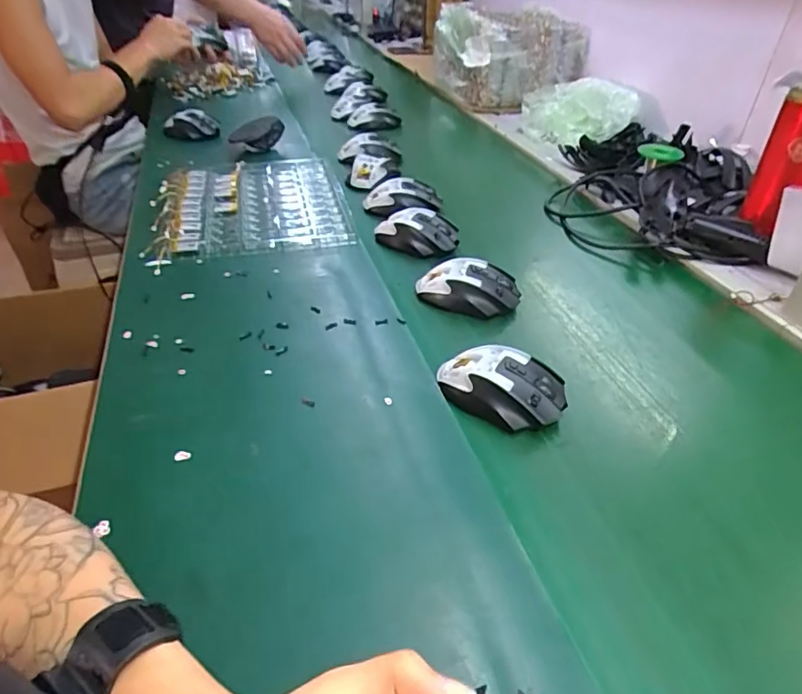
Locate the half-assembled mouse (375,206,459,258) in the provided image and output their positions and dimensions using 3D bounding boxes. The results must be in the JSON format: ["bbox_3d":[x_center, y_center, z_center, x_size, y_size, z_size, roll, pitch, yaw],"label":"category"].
[{"bbox_3d":[0.020,-0.159,0.735,0.113,0.039,0.070,25,43,26],"label":"half-assembled mouse"}]

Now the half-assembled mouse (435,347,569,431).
[{"bbox_3d":[0.088,0.033,0.491,0.119,0.036,0.071,18,40,19],"label":"half-assembled mouse"}]

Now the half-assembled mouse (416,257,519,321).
[{"bbox_3d":[0.078,-0.071,0.626,0.117,0.036,0.064,11,39,11],"label":"half-assembled mouse"}]

